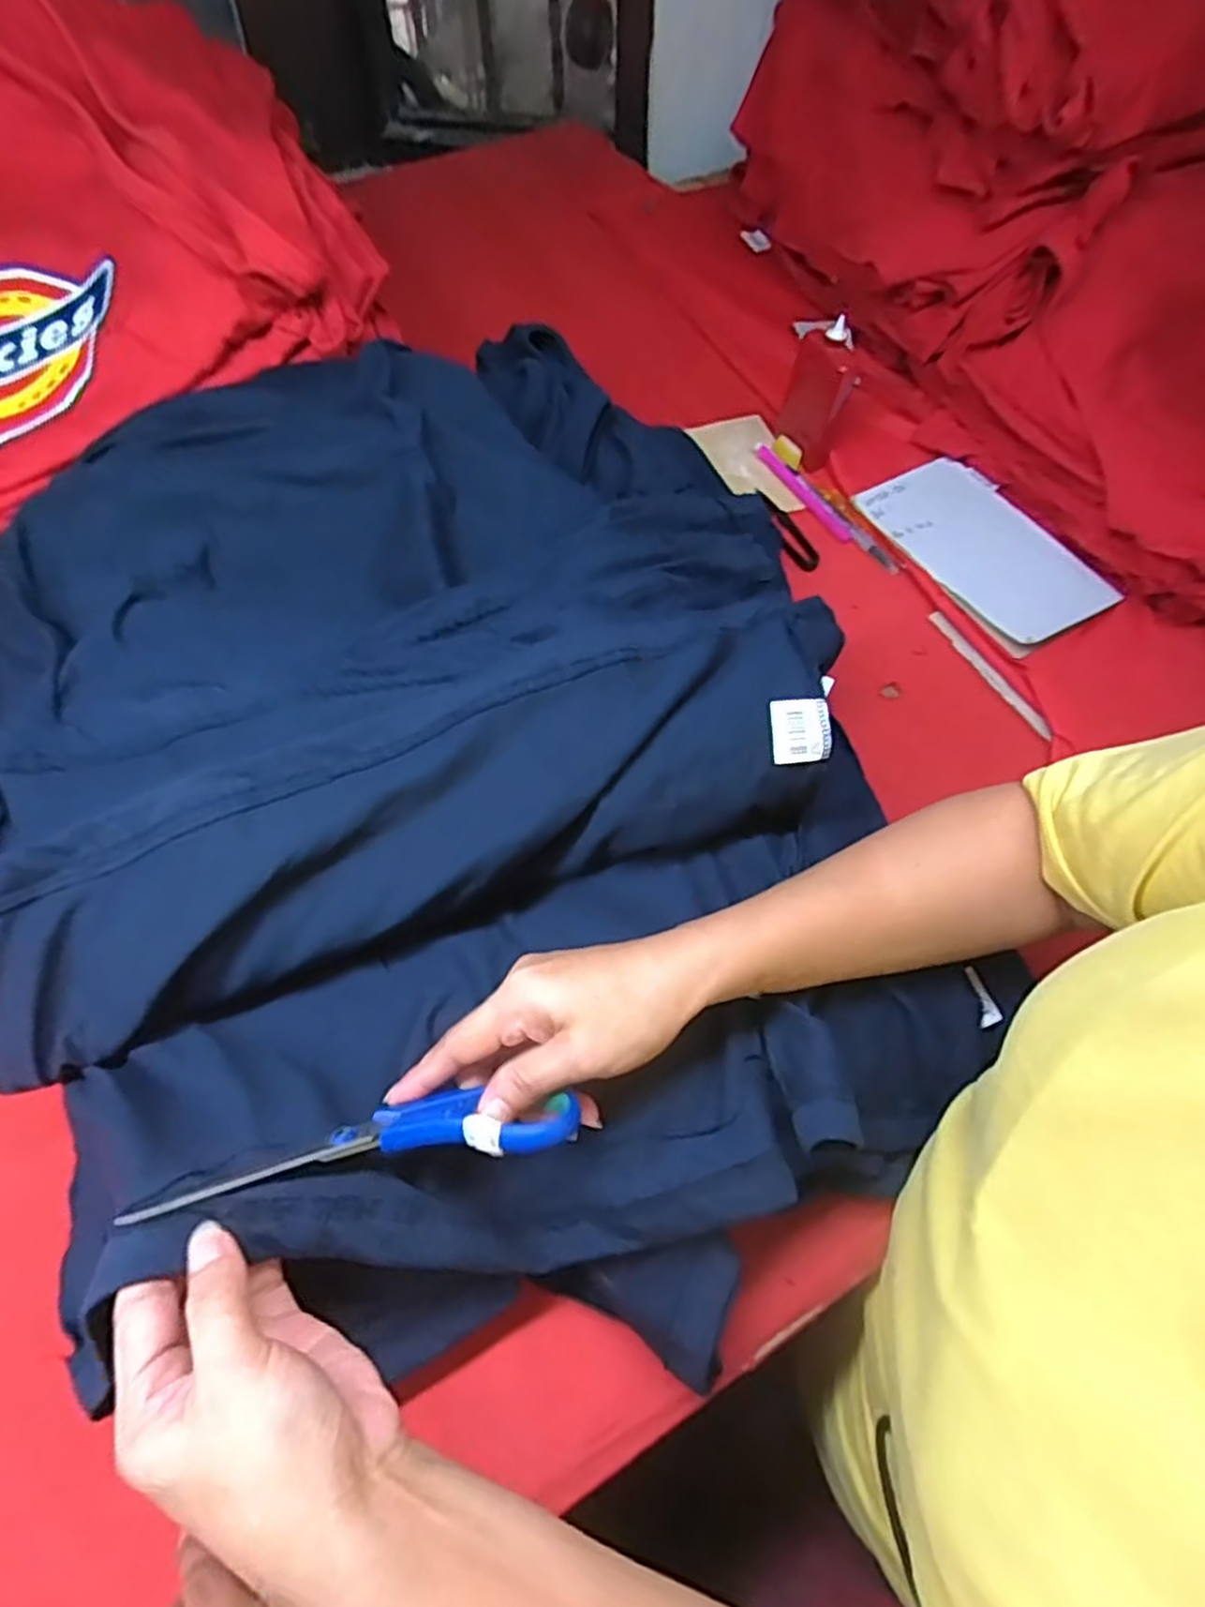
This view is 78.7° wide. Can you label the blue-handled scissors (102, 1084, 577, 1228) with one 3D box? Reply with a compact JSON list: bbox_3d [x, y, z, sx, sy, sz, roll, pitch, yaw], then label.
[{"bbox_3d":[-0.095,0.141,0.309,0.171,0.009,0.044,-5,15,-13],"label":"blue-handled scissors"}]

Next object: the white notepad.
[{"bbox_3d":[0.329,-0.220,0.629,0.129,0.013,0.201,-26,64,-17],"label":"white notepad"}]

